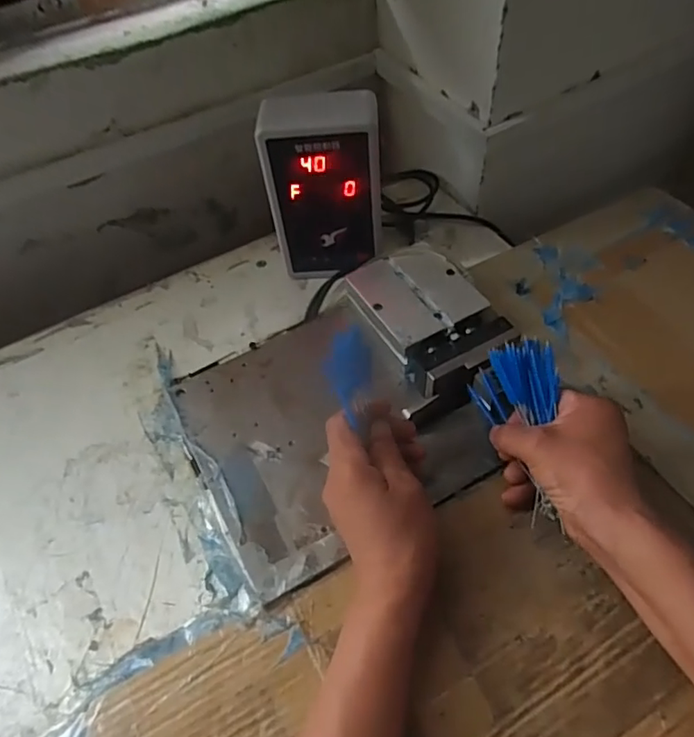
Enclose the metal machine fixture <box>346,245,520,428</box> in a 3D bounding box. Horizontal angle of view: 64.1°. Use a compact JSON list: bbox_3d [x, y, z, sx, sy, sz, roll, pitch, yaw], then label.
[{"bbox_3d":[0.076,-0.038,0.524,0.110,0.050,0.171,-21,53,-10],"label":"metal machine fixture"}]

